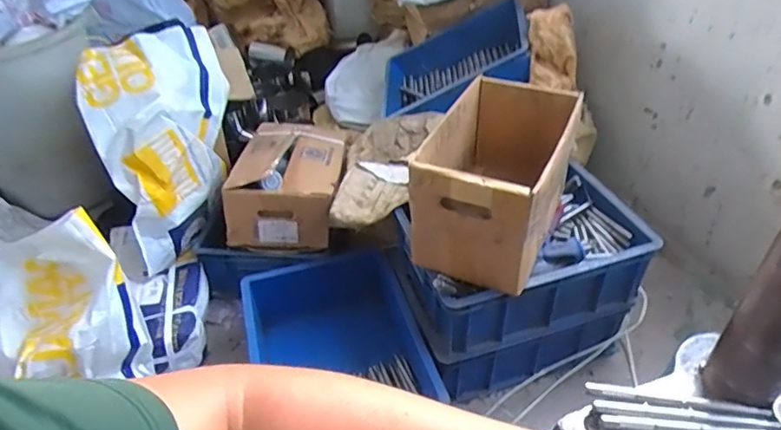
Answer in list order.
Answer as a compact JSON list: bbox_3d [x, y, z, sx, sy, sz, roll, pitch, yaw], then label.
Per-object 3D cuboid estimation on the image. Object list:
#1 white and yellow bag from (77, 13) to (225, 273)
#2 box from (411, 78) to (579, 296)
[{"bbox_3d":[-0.457,-0.154,1.148,0.282,0.356,0.293,-21,43,-22],"label":"white and yellow bag"},{"bbox_3d":[0.182,-0.063,0.915,0.195,0.198,0.310,17,43,21],"label":"box"}]

